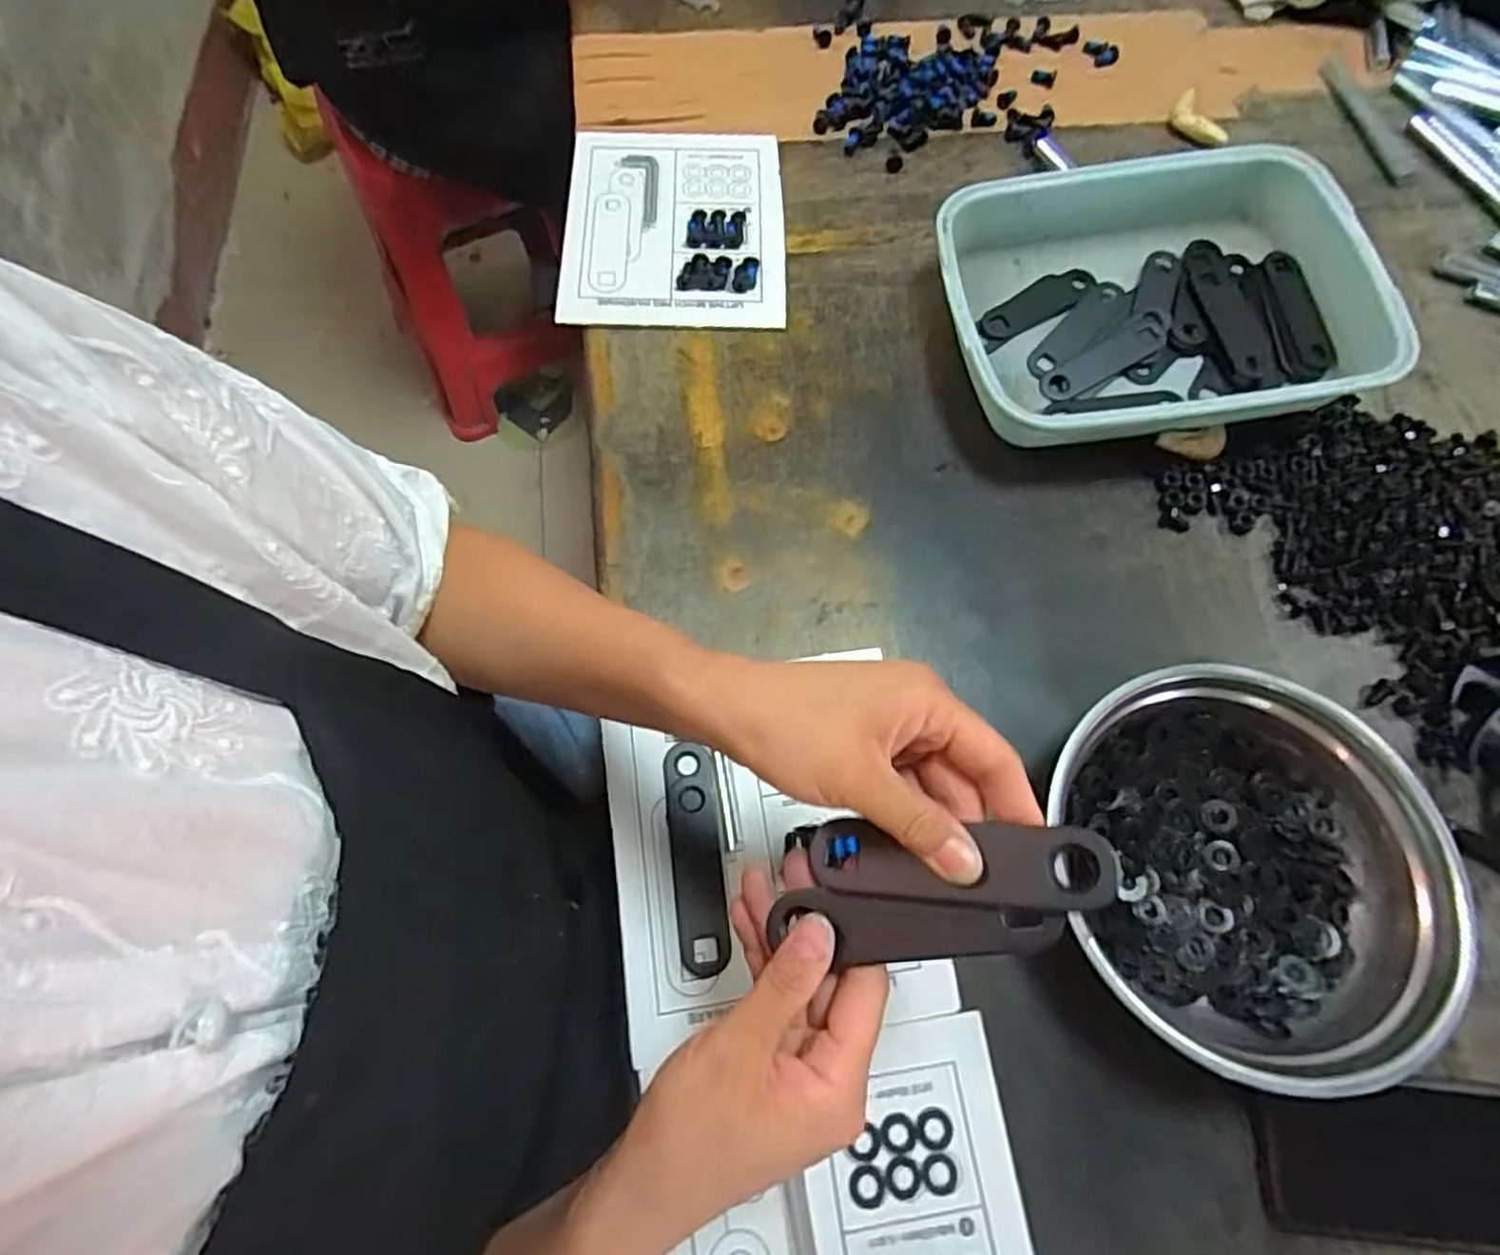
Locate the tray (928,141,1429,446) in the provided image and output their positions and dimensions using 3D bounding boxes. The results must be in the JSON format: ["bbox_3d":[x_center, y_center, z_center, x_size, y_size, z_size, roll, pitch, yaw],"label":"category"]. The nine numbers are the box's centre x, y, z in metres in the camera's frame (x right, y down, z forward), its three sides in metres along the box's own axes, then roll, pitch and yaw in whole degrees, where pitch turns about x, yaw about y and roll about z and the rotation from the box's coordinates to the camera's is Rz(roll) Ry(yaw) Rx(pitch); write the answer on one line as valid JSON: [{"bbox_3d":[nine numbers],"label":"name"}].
[{"bbox_3d":[0.312,-0.255,0.569,0.321,0.075,0.239,-8,69,-5],"label":"tray"}]

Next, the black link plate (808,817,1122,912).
[{"bbox_3d":[0.076,0.090,0.272,0.113,0.004,0.030,-8,65,27],"label":"black link plate"}]

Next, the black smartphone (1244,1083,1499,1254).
[{"bbox_3d":[0.358,0.289,0.386,0.165,0.017,0.073,2,65,2],"label":"black smartphone"}]

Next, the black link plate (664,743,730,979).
[{"bbox_3d":[-0.033,0.140,0.440,0.032,0.007,0.132,-5,68,-4],"label":"black link plate"}]

